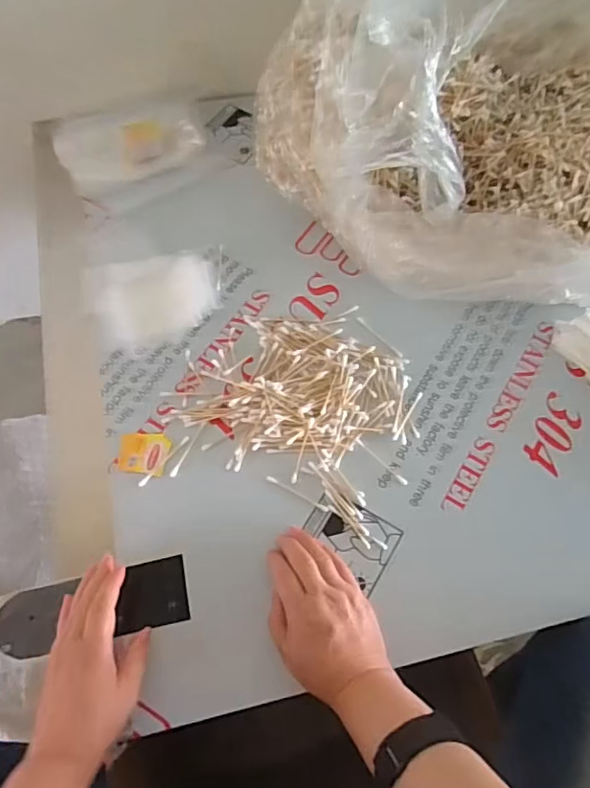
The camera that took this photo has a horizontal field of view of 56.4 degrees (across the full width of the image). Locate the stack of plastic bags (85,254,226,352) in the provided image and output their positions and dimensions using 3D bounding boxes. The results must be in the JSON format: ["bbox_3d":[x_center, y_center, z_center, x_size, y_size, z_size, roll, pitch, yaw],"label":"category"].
[{"bbox_3d":[-0.166,-0.114,0.662,0.146,0.017,0.113,-12,66,-8],"label":"stack of plastic bags"}]

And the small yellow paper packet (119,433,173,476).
[{"bbox_3d":[-0.159,0.064,0.587,0.053,0.005,0.045,1,65,-2],"label":"small yellow paper packet"}]

